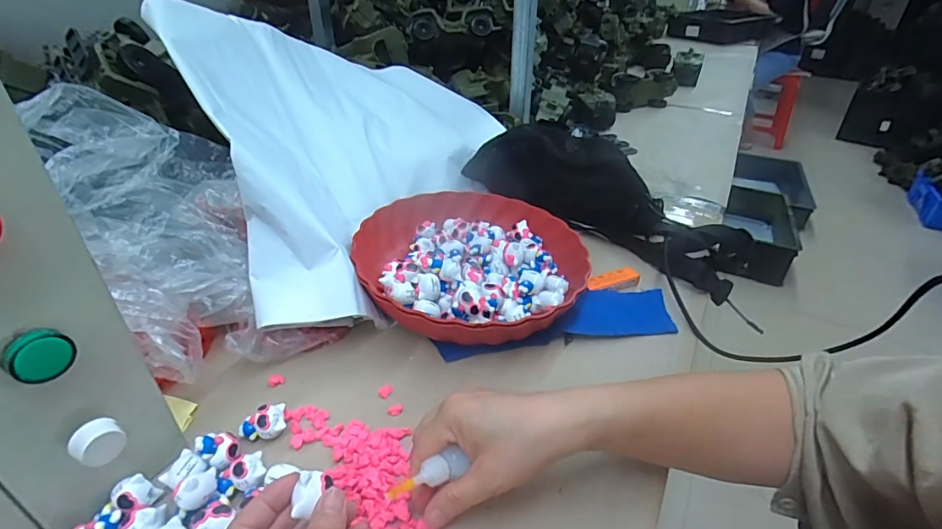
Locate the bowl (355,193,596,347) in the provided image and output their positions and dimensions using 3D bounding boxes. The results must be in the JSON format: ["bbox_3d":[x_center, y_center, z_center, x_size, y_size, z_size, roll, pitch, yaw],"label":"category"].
[{"bbox_3d":[0.001,0.001,0.511,0.237,0.060,0.235,1,34,-1],"label":"bowl"}]

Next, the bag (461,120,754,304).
[{"bbox_3d":[0.172,-0.086,0.618,0.373,0.117,0.130,31,42,15],"label":"bag"}]

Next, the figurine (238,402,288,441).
[{"bbox_3d":[-0.162,0.123,0.368,0.033,0.017,0.026,-10,36,-16],"label":"figurine"}]

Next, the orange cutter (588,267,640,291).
[{"bbox_3d":[0.159,0.019,0.530,0.062,0.014,0.020,-11,36,-18],"label":"orange cutter"}]

